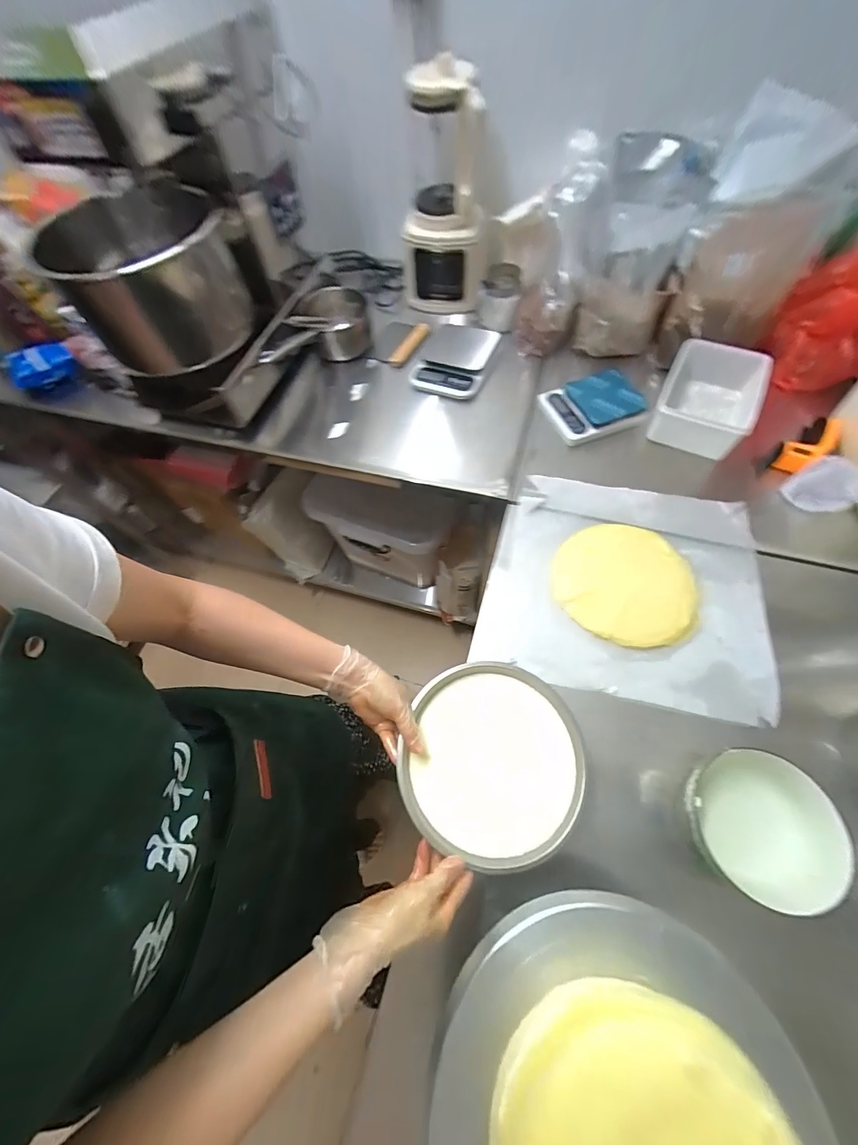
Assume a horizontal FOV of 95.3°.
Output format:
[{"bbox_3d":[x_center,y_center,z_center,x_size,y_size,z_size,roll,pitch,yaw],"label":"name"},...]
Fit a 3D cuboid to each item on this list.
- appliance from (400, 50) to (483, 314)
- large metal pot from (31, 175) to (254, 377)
[{"bbox_3d":[0.020,-0.828,0.892,0.196,0.401,0.244,-5,63,0],"label":"appliance"},{"bbox_3d":[-0.482,-0.531,0.710,0.270,0.203,0.251,-1,63,3],"label":"large metal pot"}]

